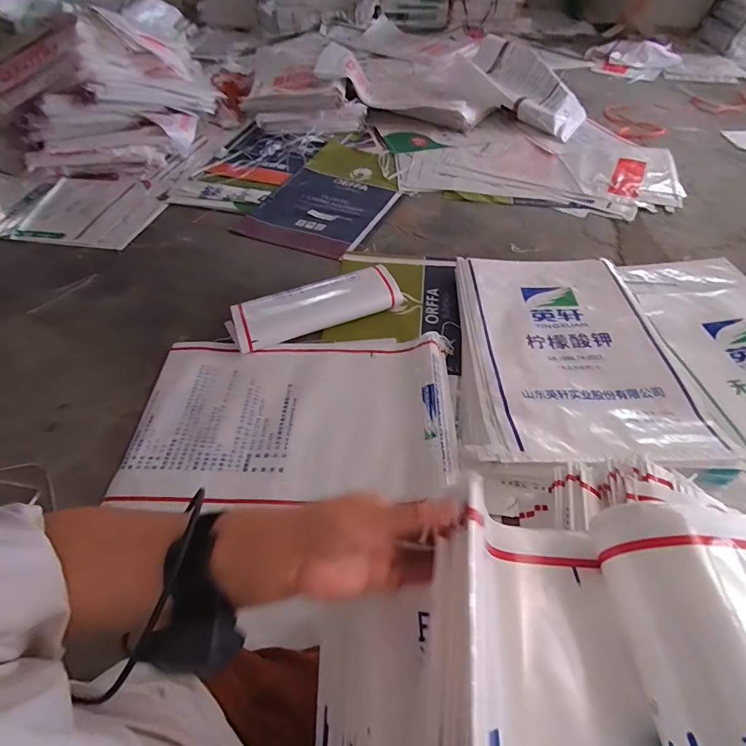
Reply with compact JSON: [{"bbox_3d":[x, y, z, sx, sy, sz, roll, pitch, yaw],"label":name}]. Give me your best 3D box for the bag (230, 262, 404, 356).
[{"bbox_3d":[-0.173,-0.207,1.272,0.522,0.081,0.172,-20,54,-15],"label":"bag"}]

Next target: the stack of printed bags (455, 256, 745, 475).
[{"bbox_3d":[0.528,-0.078,1.153,0.577,0.091,0.794,3,51,3],"label":"stack of printed bags"}]

